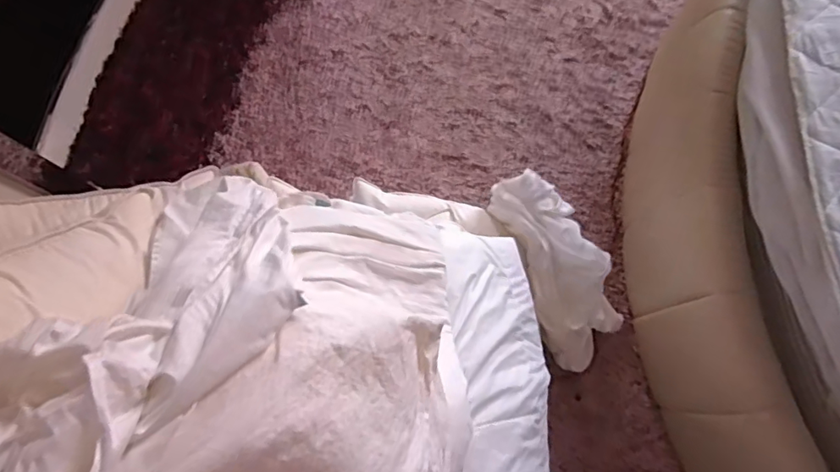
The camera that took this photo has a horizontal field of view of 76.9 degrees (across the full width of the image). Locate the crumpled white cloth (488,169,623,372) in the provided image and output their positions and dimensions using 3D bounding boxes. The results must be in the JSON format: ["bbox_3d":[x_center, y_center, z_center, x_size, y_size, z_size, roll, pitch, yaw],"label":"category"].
[{"bbox_3d":[0.287,0.062,1.059,0.158,0.128,0.401,-23,91,-5],"label":"crumpled white cloth"}]

